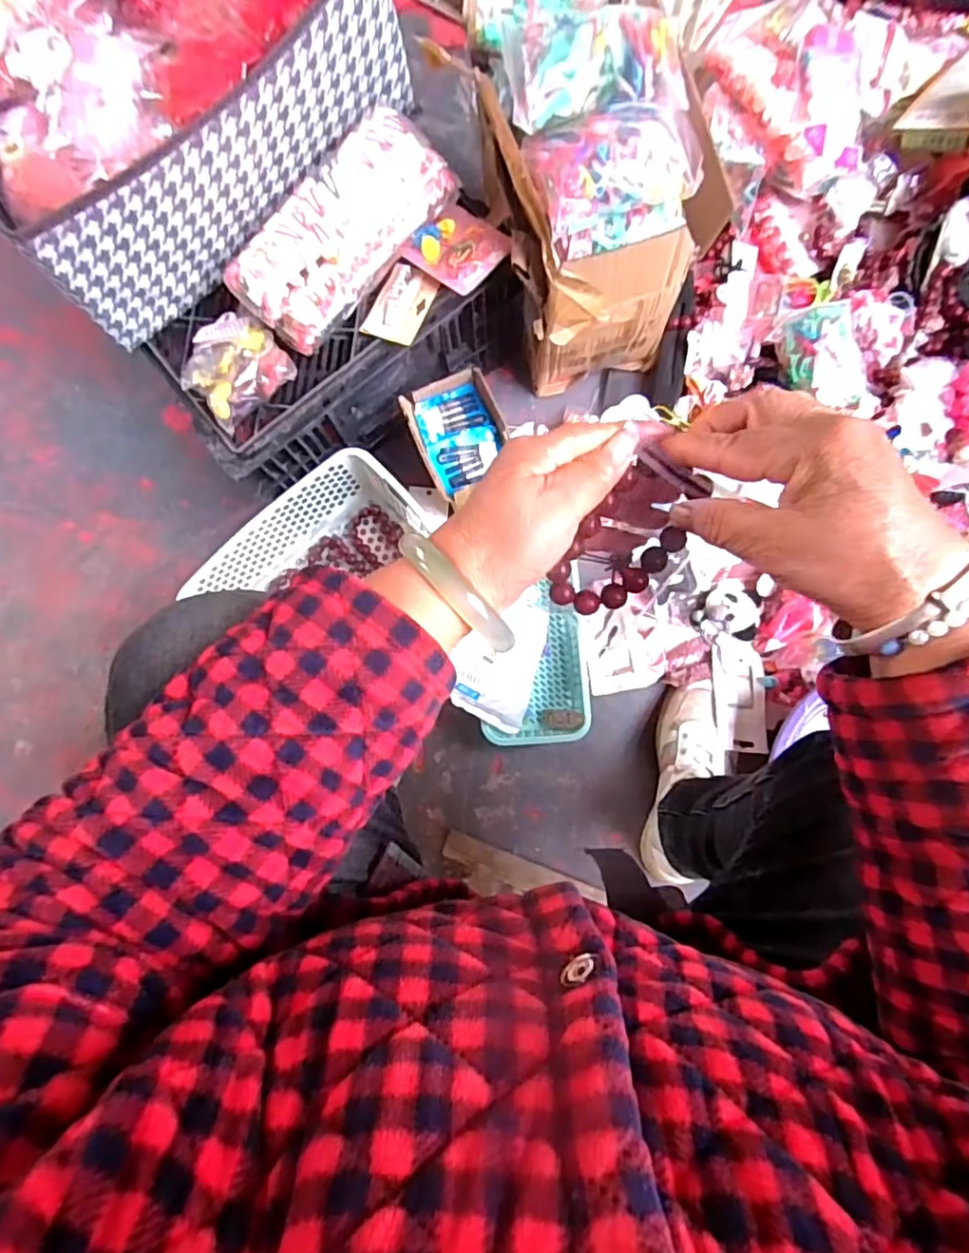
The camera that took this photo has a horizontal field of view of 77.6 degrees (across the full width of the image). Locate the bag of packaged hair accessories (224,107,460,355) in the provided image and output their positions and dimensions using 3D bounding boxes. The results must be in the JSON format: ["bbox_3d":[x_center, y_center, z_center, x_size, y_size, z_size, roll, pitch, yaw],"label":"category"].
[{"bbox_3d":[-0.139,-0.383,0.590,0.095,0.073,0.230,42,88,6],"label":"bag of packaged hair accessories"}]

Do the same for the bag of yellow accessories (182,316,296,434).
[{"bbox_3d":[-0.253,-0.262,0.614,0.099,0.050,0.108,-42,84,-1],"label":"bag of yellow accessories"}]

